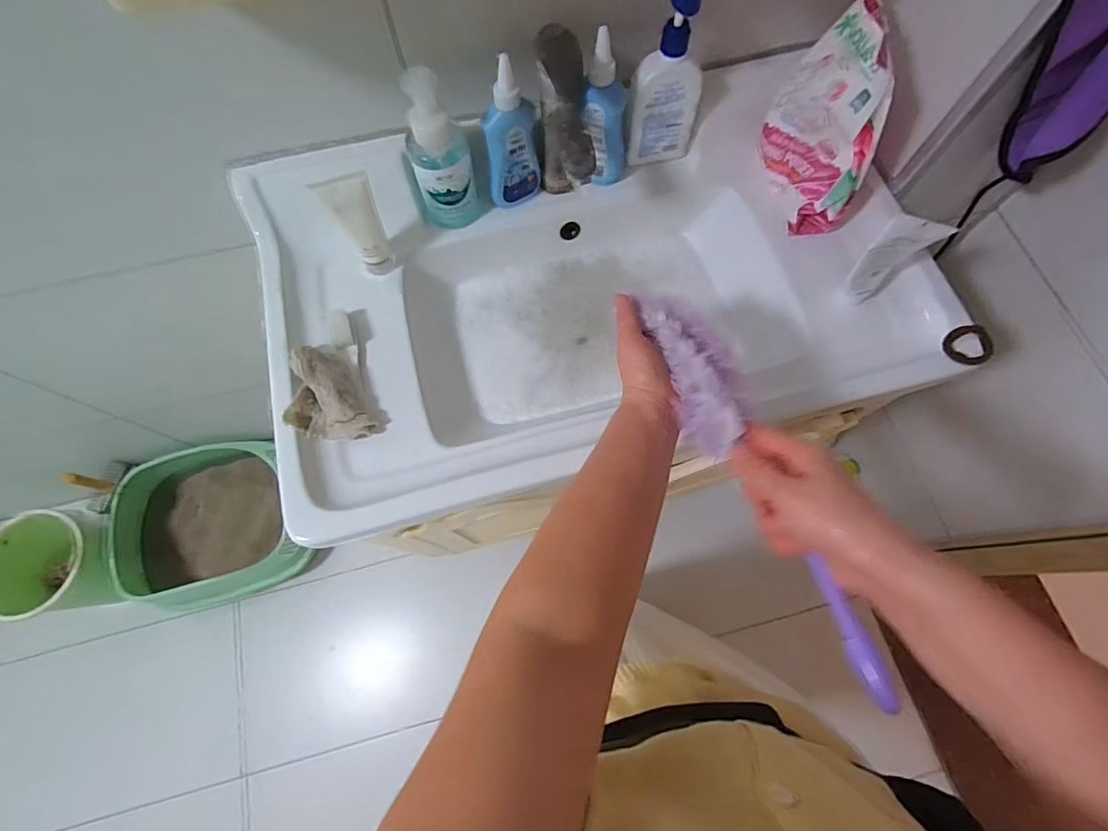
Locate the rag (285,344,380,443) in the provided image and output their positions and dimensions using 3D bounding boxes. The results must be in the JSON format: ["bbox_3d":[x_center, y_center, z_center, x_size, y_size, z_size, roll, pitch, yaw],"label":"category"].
[{"bbox_3d":[-0.263,-0.026,0.555,0.078,0.042,0.124,-23,72,-8],"label":"rag"}]

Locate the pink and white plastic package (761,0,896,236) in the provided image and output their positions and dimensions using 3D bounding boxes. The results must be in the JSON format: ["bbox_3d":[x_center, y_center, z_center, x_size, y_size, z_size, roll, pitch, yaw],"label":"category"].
[{"bbox_3d":[0.323,-0.340,0.572,0.057,0.199,0.154,-19,71,-7],"label":"pink and white plastic package"}]

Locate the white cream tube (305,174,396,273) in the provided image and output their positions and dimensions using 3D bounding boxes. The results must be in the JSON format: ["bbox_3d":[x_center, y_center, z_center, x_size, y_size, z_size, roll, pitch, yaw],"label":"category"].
[{"bbox_3d":[-0.219,-0.217,0.569,0.050,0.141,0.029,-28,73,-9],"label":"white cream tube"}]

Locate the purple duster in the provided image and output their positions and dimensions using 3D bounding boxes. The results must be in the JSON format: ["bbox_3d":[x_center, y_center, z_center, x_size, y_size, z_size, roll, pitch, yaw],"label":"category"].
[{"bbox_3d":[0.151,0.031,0.368,0.063,0.038,0.347,-16,60,-6],"label":"purple duster"}]

